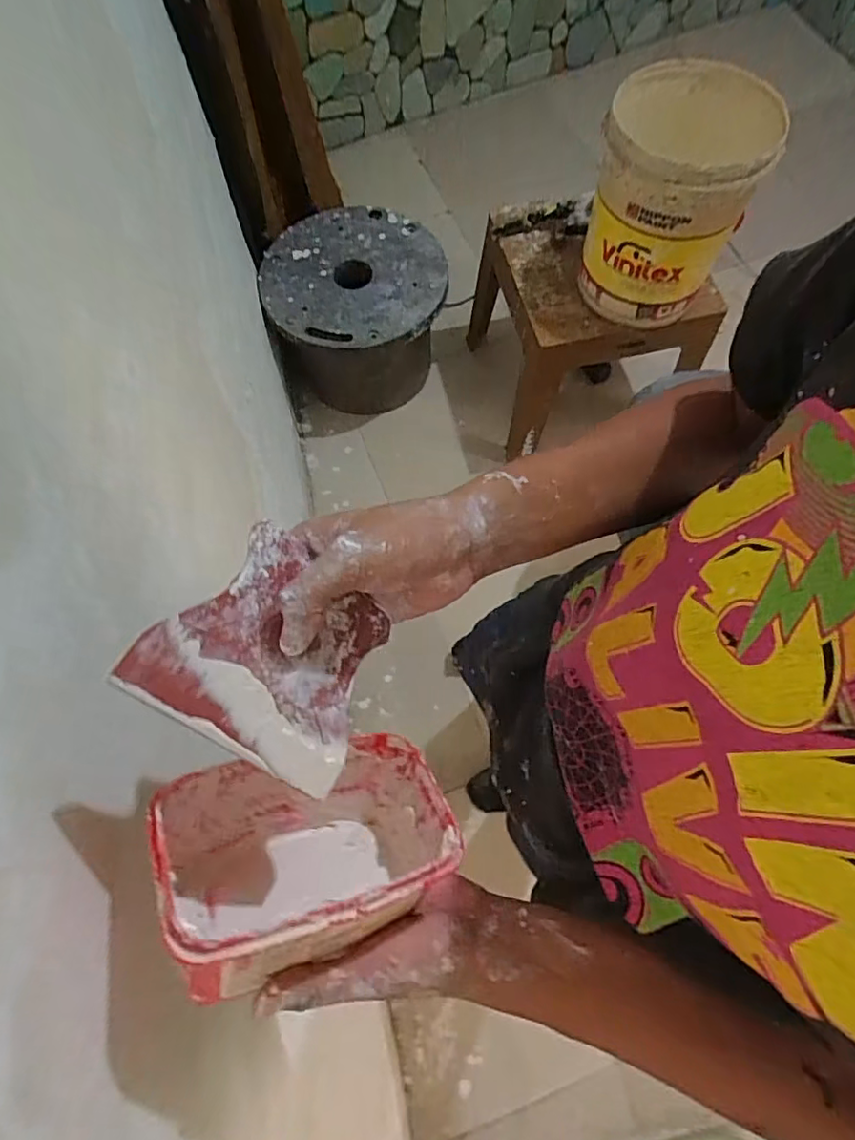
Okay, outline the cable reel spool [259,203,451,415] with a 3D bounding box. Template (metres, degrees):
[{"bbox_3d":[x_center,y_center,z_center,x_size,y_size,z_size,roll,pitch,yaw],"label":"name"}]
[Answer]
[{"bbox_3d":[-0.187,-0.686,1.636,0.464,0.356,0.380,2,68,2],"label":"cable reel spool"}]

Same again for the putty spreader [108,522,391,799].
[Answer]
[{"bbox_3d":[-0.076,0.043,0.303,0.117,0.006,0.103,42,63,-25],"label":"putty spreader"}]

